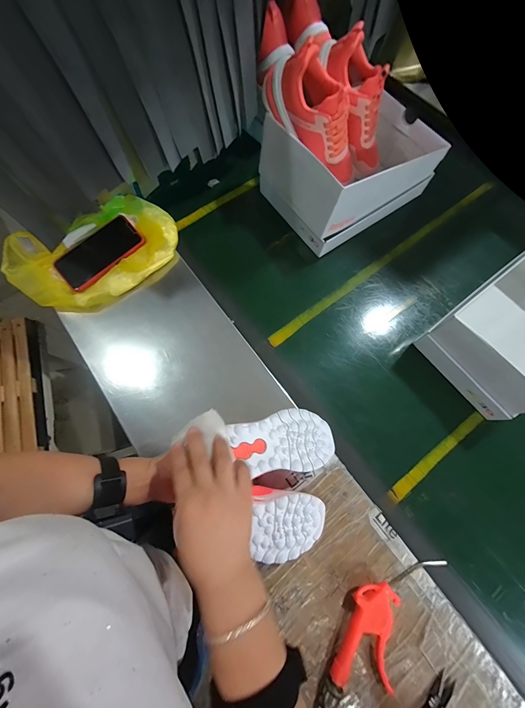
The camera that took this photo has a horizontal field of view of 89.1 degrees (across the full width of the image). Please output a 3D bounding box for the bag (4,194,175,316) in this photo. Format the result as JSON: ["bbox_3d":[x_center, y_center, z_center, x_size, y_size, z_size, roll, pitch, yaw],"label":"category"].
[{"bbox_3d":[-0.325,-0.197,0.538,0.315,0.057,0.179,-29,75,-10],"label":"bag"}]

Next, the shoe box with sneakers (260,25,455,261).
[{"bbox_3d":[0.179,-0.417,0.521,0.296,0.222,0.239,-34,76,-12],"label":"shoe box with sneakers"}]

